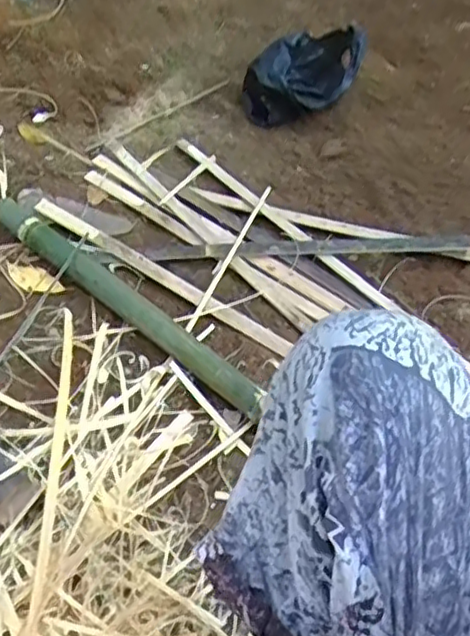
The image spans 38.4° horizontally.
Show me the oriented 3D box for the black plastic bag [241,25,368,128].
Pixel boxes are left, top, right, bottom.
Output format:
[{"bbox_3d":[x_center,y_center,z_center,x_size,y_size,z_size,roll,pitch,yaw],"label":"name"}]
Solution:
[{"bbox_3d":[0.136,-0.480,1.325,0.181,0.113,0.268,26,53,15],"label":"black plastic bag"}]

